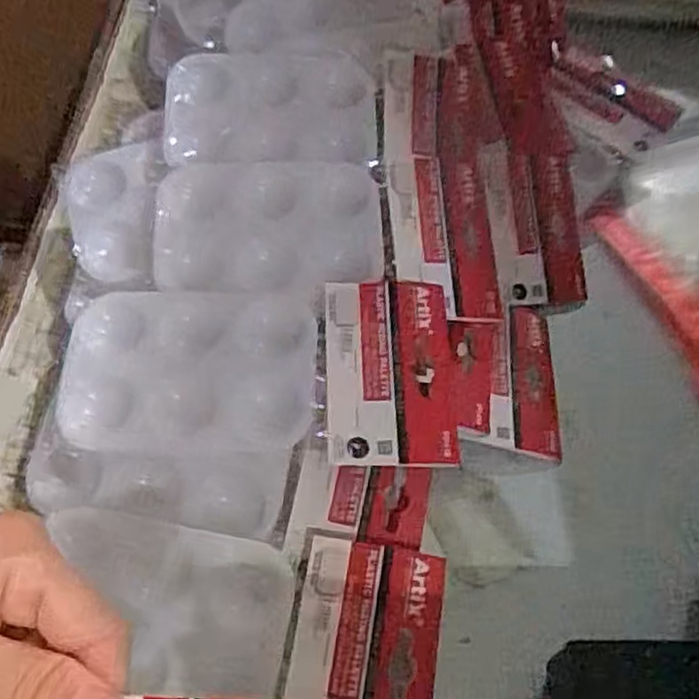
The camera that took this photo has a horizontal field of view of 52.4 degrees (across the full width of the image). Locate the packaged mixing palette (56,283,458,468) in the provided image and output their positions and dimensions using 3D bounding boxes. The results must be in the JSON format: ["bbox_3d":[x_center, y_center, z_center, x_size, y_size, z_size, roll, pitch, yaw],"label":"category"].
[{"bbox_3d":[-0.044,0.012,0.359,0.190,0.014,0.094,1,68,-1],"label":"packaged mixing palette"}]

